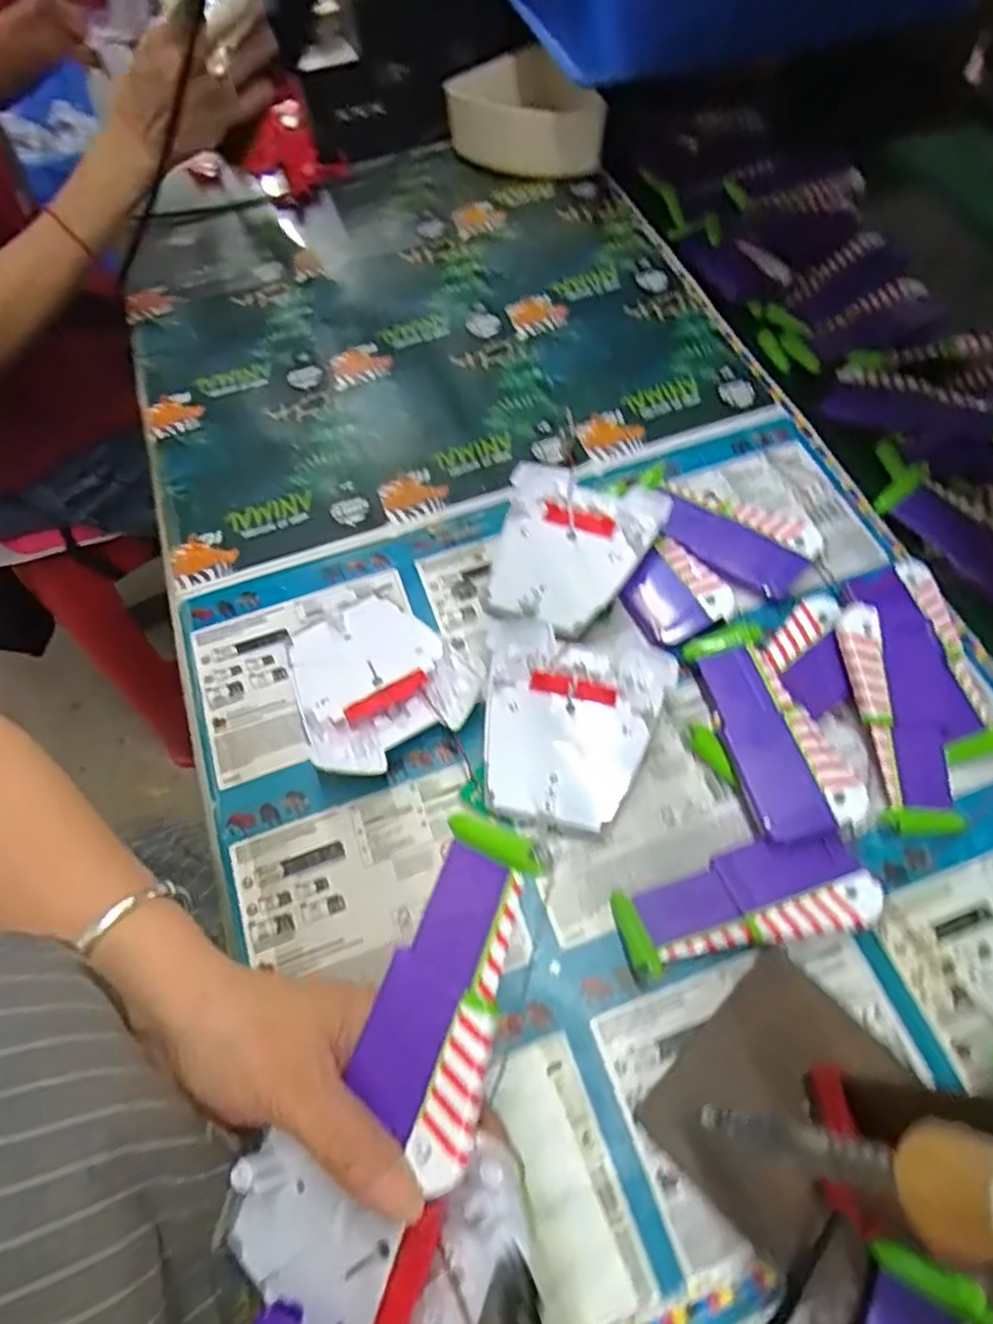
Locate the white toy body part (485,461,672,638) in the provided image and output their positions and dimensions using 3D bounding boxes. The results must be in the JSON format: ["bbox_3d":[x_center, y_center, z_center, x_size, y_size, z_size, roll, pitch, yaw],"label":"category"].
[{"bbox_3d":[0.039,-0.073,0.450,0.099,0.031,0.112,28,67,17],"label":"white toy body part"}]

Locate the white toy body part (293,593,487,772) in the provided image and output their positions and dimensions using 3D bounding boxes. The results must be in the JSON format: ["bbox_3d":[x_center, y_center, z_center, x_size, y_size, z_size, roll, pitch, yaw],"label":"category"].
[{"bbox_3d":[-0.071,0.009,0.418,0.093,0.023,0.103,-29,64,-12],"label":"white toy body part"}]

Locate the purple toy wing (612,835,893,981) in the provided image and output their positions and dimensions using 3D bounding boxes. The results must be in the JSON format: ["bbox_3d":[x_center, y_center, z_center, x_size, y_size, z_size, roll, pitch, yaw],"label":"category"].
[{"bbox_3d":[0.119,0.116,0.351,0.119,0.020,0.047,-12,62,-3],"label":"purple toy wing"}]

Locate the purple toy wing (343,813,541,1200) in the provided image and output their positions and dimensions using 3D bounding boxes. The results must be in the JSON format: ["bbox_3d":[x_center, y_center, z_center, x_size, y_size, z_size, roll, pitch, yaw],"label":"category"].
[{"bbox_3d":[-0.019,0.117,0.263,0.047,0.017,0.115,14,78,11],"label":"purple toy wing"}]

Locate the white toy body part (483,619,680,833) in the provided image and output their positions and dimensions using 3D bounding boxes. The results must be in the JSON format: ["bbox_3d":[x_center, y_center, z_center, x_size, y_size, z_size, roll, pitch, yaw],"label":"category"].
[{"bbox_3d":[0.037,0.034,0.393,0.095,0.029,0.107,15,64,11],"label":"white toy body part"}]

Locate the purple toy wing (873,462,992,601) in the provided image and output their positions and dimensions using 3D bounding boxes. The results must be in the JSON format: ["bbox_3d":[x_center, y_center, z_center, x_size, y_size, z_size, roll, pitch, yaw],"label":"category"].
[{"bbox_3d":[0.302,-0.076,0.454,0.043,0.022,0.121,-36,65,-15],"label":"purple toy wing"}]

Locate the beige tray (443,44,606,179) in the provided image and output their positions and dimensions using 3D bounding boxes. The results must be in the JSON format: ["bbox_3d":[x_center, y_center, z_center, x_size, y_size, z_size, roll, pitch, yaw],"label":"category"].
[{"bbox_3d":[0.029,-0.499,0.667,0.141,0.068,0.109,5,62,6],"label":"beige tray"}]

